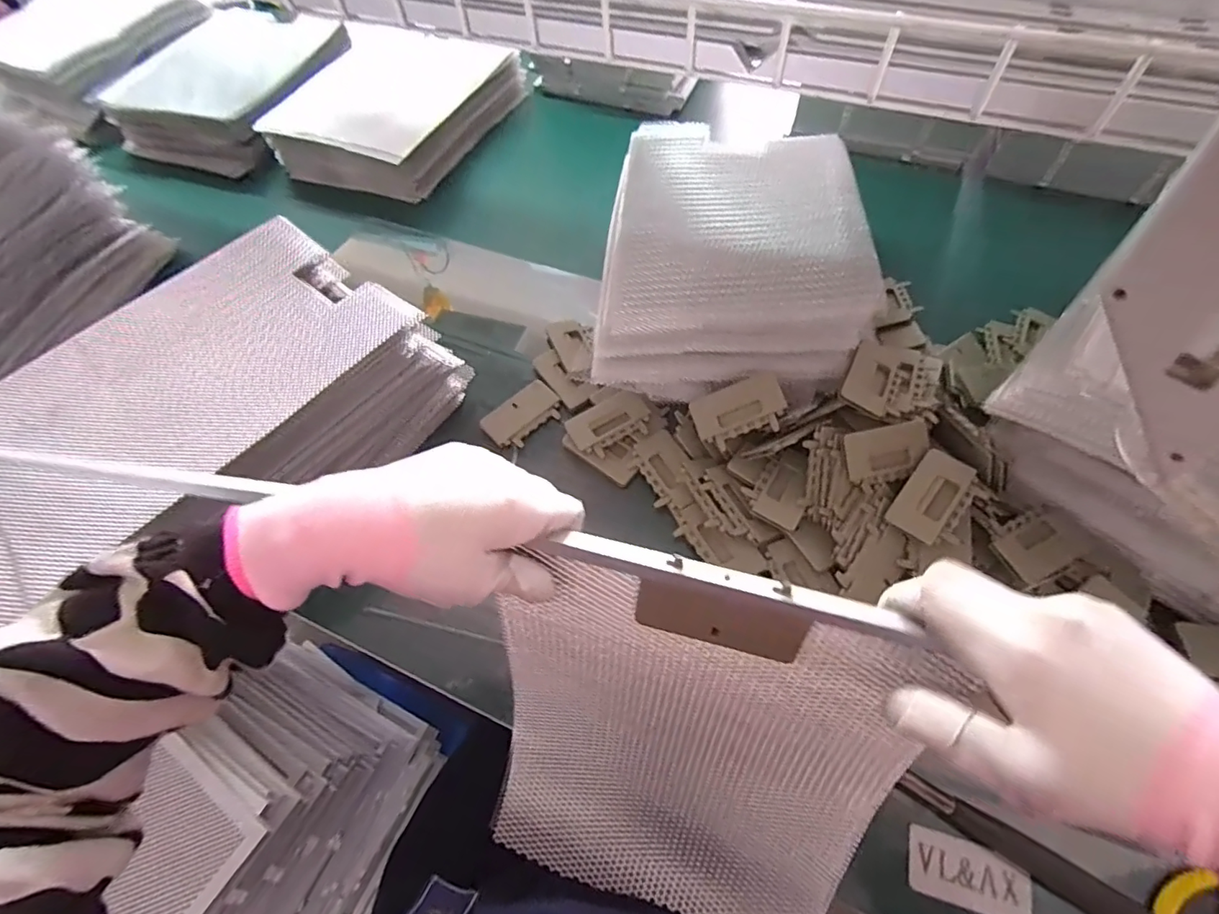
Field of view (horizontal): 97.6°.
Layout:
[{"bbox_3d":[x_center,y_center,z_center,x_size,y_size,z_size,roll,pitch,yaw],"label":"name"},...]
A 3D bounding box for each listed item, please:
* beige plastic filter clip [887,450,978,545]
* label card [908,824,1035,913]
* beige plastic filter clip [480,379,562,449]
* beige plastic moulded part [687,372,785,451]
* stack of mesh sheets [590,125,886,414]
[{"bbox_3d":[0.281,0.034,0.461,0.047,0.010,0.084,37,69,20],"label":"beige plastic filter clip"},{"bbox_3d":[0.255,0.296,0.378,0.079,0.004,0.041,13,72,11],"label":"label card"},{"bbox_3d":[-0.096,-0.046,0.592,0.085,0.009,0.055,-41,67,-18],"label":"beige plastic filter clip"},{"bbox_3d":[0.125,-0.044,0.515,0.085,0.007,0.055,-23,78,22],"label":"beige plastic moulded part"},{"bbox_3d":[0.132,-0.238,0.595,0.262,0.097,0.368,5,62,6],"label":"stack of mesh sheets"}]

